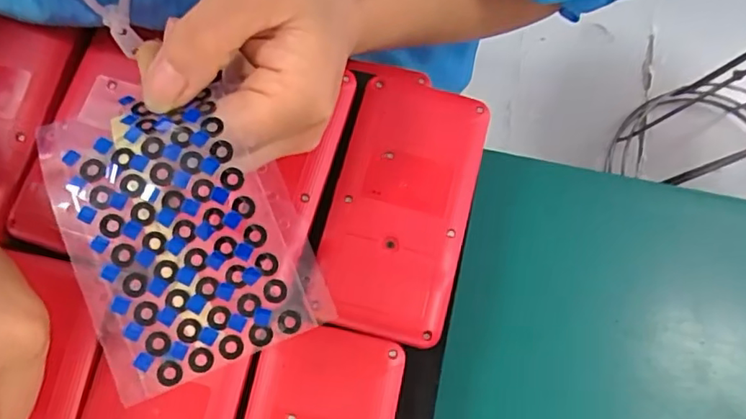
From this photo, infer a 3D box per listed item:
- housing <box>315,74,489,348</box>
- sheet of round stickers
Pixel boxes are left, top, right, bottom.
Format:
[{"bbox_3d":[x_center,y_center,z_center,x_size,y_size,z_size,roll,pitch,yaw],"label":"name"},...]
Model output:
[{"bbox_3d":[0.013,-0.002,0.259,0.062,0.012,0.118,13,78,3],"label":"housing"},{"bbox_3d":[-0.065,0.003,0.186,0.069,0.011,0.099,-23,85,-9],"label":"sheet of round stickers"}]

